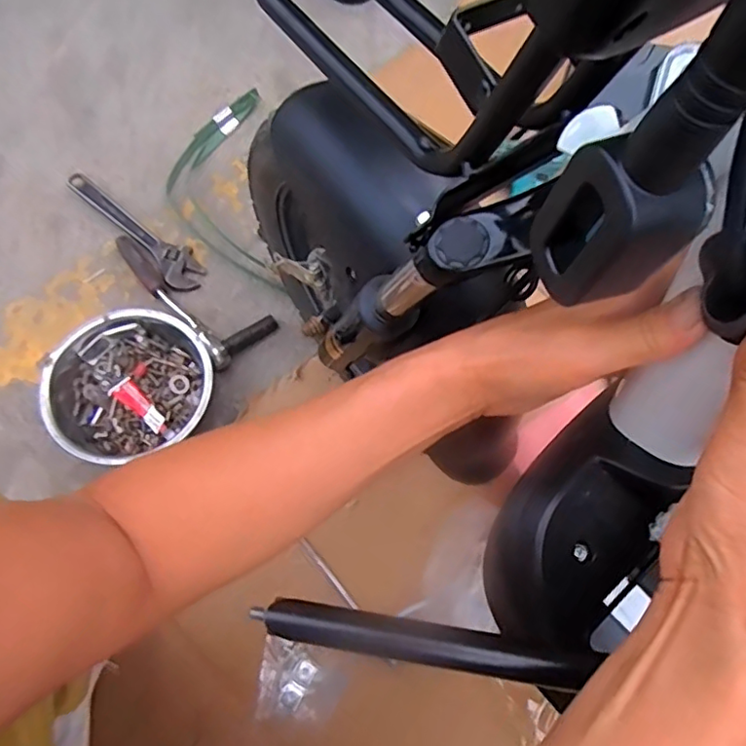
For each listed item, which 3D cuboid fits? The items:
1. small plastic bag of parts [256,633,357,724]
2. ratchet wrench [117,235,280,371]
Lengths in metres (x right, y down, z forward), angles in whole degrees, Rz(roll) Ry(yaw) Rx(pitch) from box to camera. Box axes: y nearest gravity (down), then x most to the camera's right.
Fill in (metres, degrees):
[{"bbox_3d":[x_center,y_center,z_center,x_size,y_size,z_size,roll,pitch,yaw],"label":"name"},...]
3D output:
[{"bbox_3d":[-0.072,0.330,0.617,0.095,0.006,0.074,6,68,1],"label":"small plastic bag of parts"},{"bbox_3d":[-0.240,-0.120,0.770,0.100,0.033,0.239,-40,74,-15],"label":"ratchet wrench"}]

